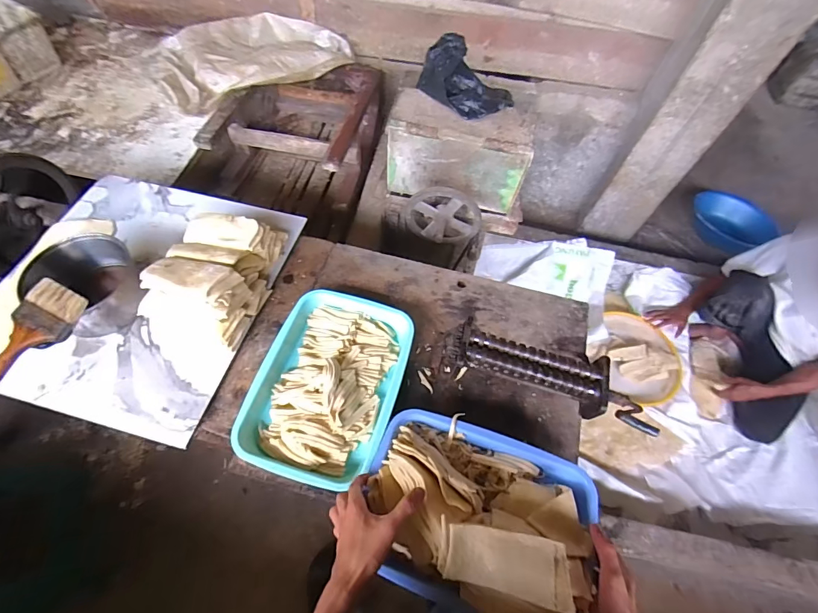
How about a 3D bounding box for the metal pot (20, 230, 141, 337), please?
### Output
[{"bbox_3d":[-0.556,-0.025,0.718,0.153,0.115,0.154,2,61,-3],"label":"metal pot"}]

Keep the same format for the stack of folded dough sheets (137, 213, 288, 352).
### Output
[{"bbox_3d":[-0.348,-0.074,0.720,0.169,0.114,0.257,12,61,3],"label":"stack of folded dough sheets"}]

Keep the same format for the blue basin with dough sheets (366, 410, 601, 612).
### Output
[{"bbox_3d":[0.095,0.268,0.541,0.299,0.095,0.229,19,61,7],"label":"blue basin with dough sheets"}]

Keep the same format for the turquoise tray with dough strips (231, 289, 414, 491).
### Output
[{"bbox_3d":[-0.130,0.118,0.674,0.228,0.047,0.317,17,61,6],"label":"turquoise tray with dough strips"}]

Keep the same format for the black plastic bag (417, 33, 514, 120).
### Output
[{"bbox_3d":[0.144,-0.559,0.988,0.188,0.093,0.215,-40,70,-22],"label":"black plastic bag"}]

